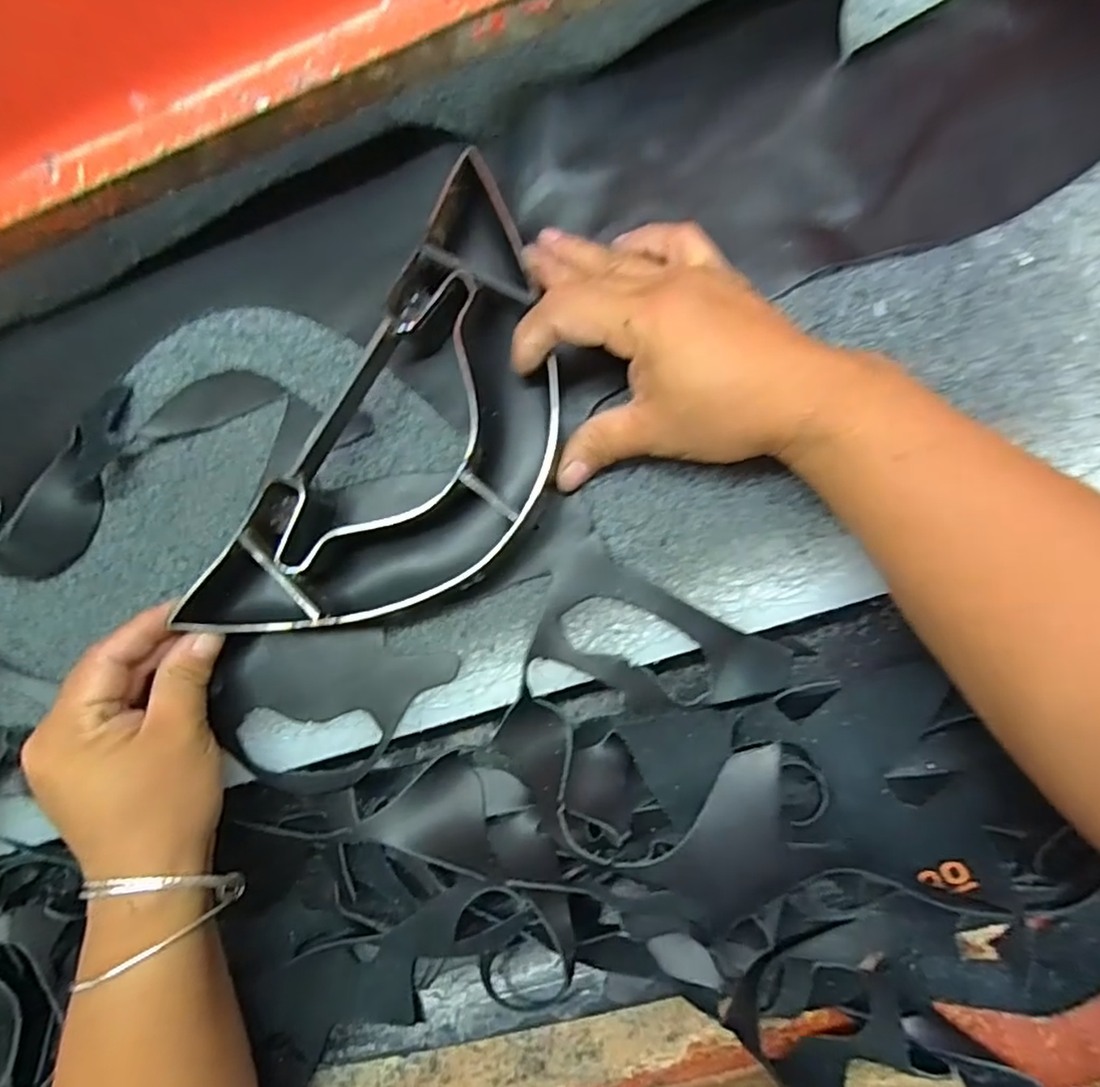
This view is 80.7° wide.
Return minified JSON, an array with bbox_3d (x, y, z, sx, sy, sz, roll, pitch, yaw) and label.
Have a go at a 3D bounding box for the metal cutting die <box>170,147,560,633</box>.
[{"bbox_3d":[-0.058,-0.045,0.306,0.117,0.024,0.250,31,90,9],"label":"metal cutting die"}]

